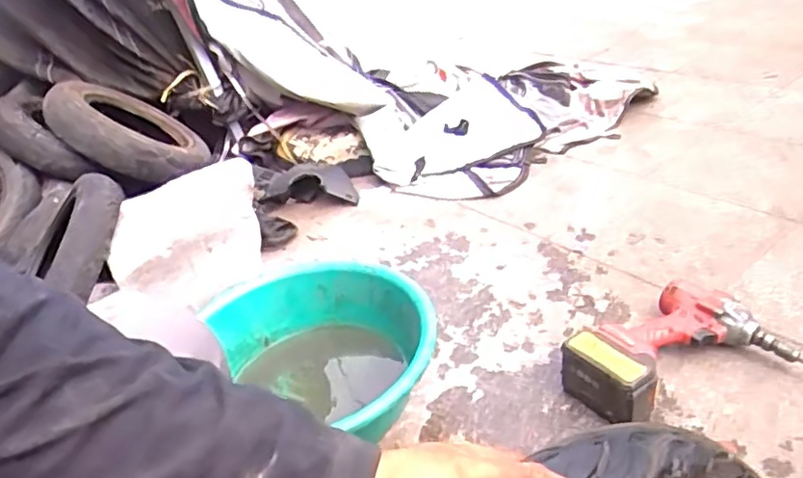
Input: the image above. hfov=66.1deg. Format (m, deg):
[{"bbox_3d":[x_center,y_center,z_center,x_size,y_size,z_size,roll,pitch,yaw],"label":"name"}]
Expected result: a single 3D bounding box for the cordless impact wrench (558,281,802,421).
[{"bbox_3d":[0.342,0.150,0.794,0.274,0.085,0.161,-24,34,-19],"label":"cordless impact wrench"}]

